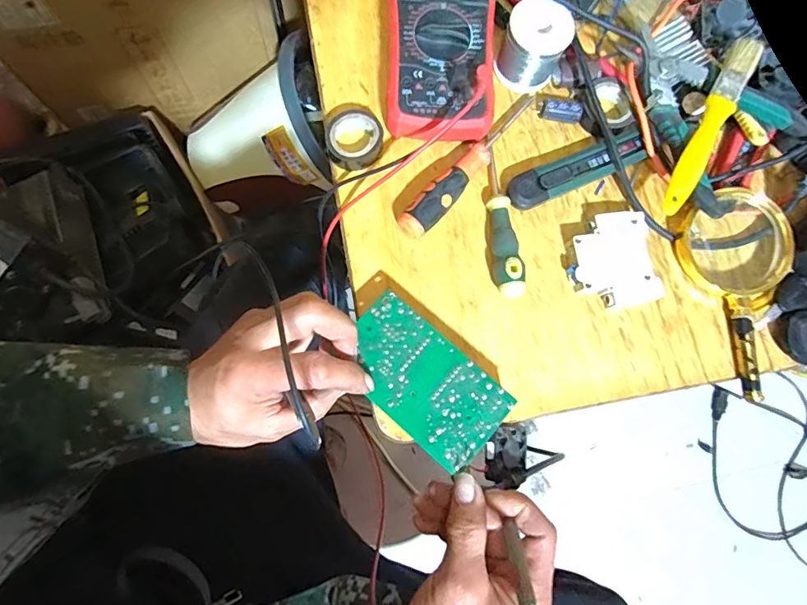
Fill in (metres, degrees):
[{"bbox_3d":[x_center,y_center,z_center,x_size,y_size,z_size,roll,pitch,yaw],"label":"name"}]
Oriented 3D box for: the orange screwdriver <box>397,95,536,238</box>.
[{"bbox_3d":[0.059,-0.116,0.395,0.024,0.023,0.170,43,79,3],"label":"orange screwdriver"}]

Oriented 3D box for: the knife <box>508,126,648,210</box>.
[{"bbox_3d":[0.149,-0.114,0.405,0.130,0.016,0.029,-24,83,-9],"label":"knife"}]

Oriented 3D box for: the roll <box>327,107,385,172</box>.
[{"bbox_3d":[-0.040,-0.135,0.396,0.046,0.021,0.044,1,80,-5],"label":"roll"}]

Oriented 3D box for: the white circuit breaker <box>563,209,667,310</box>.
[{"bbox_3d":[0.170,-0.035,0.390,0.069,0.017,0.075,-7,81,-7],"label":"white circuit breaker"}]

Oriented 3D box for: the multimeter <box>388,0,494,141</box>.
[{"bbox_3d":[0.029,-0.225,0.399,0.088,0.050,0.184,2,80,-5],"label":"multimeter"}]

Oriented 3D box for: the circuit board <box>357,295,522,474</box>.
[{"bbox_3d":[0.013,0.055,0.340,0.121,0.005,0.069,40,78,8],"label":"circuit board"}]

